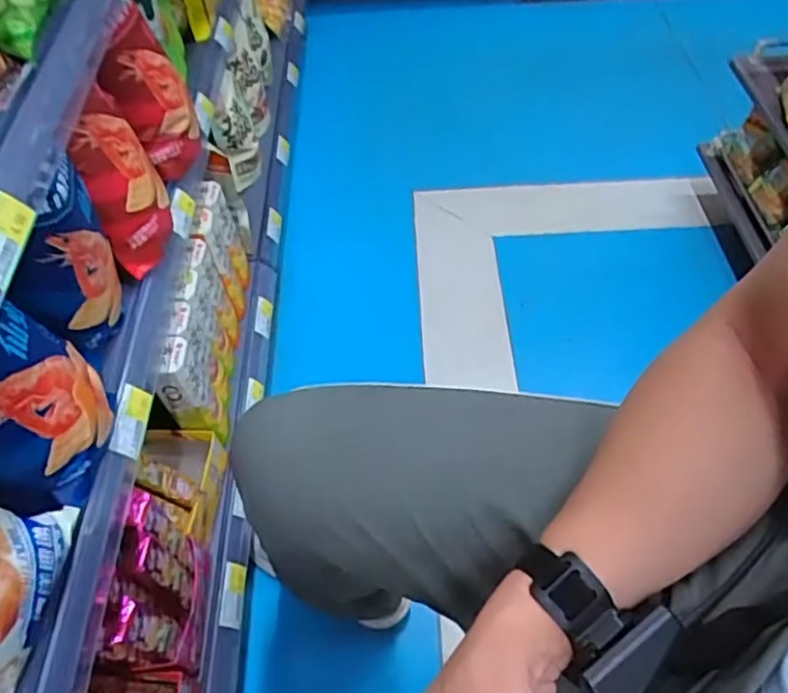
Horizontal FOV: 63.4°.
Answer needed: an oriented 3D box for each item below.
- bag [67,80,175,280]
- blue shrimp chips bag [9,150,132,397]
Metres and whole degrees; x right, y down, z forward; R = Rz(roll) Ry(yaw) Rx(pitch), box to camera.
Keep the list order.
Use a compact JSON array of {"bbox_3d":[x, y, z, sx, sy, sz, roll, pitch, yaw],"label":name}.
[{"bbox_3d":[-0.316,-0.192,0.748,0.052,0.194,0.113,-8,53,-2],"label":"bag"},{"bbox_3d":[-0.314,-0.072,0.659,0.043,0.227,0.155,1,53,4],"label":"blue shrimp chips bag"}]

